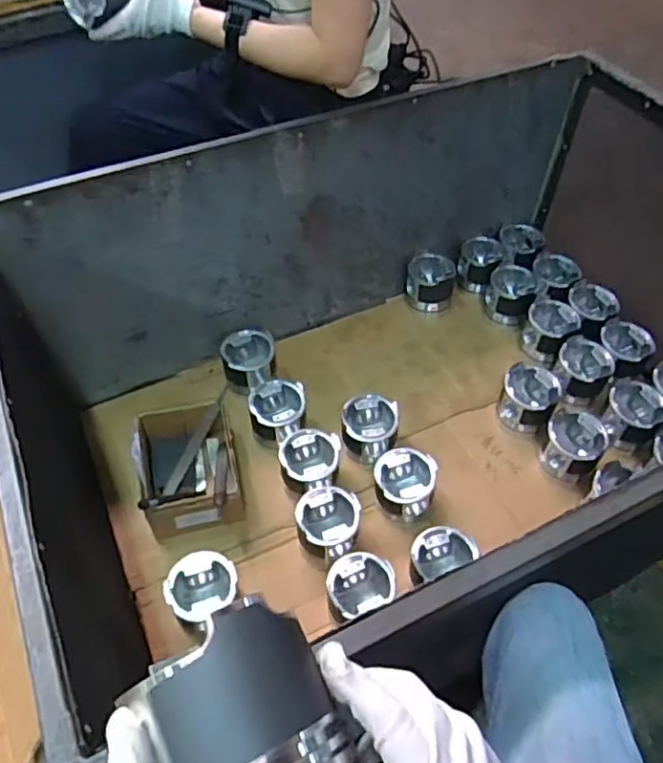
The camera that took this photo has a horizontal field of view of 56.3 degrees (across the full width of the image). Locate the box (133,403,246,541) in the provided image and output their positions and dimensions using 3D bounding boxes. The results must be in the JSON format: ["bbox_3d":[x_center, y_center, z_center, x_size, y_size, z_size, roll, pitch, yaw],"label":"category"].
[{"bbox_3d":[-0.238,0.145,1.038,0.153,0.097,0.210,-10,53,-9],"label":"box"}]

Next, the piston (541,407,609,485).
[{"bbox_3d":[0.408,0.106,1.057,0.095,0.100,0.085,37,60,24],"label":"piston"}]

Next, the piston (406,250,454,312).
[{"bbox_3d":[0.209,-0.211,1.301,0.103,0.079,0.081,4,53,2],"label":"piston"}]

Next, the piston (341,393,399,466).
[{"bbox_3d":[0.066,0.085,1.080,0.094,0.076,0.101,0,53,-1],"label":"piston"}]

